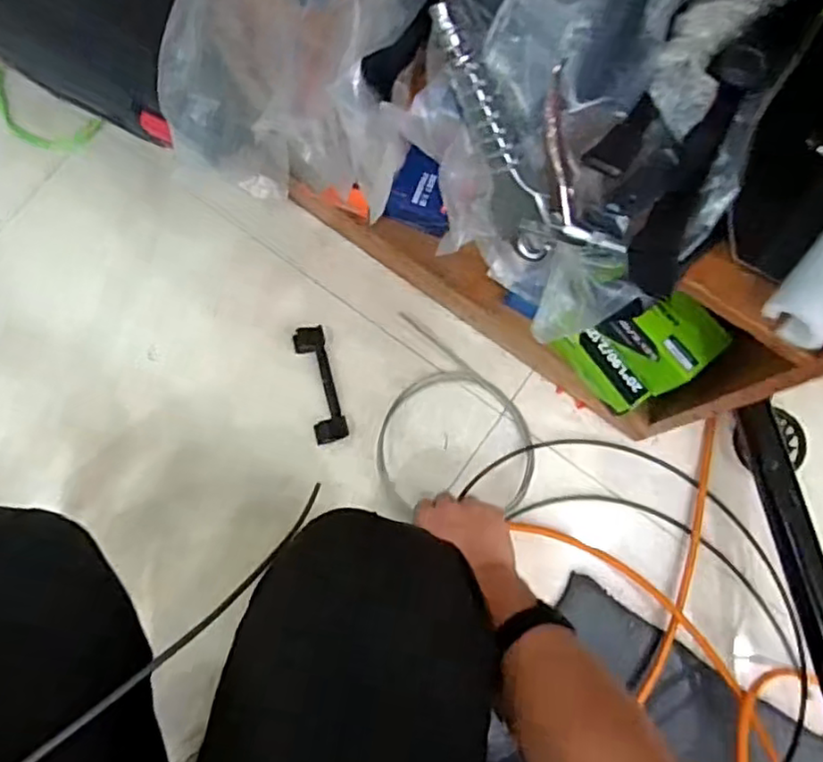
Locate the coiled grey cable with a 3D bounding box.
[{"bbox_3d":[0.053,0.042,0.703,0.166,0.046,0.221,8,78,0],"label":"coiled grey cable"}]

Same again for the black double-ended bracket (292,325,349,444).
[{"bbox_3d":[-0.100,0.003,0.708,0.036,0.025,0.130,-15,79,-5],"label":"black double-ended bracket"}]

